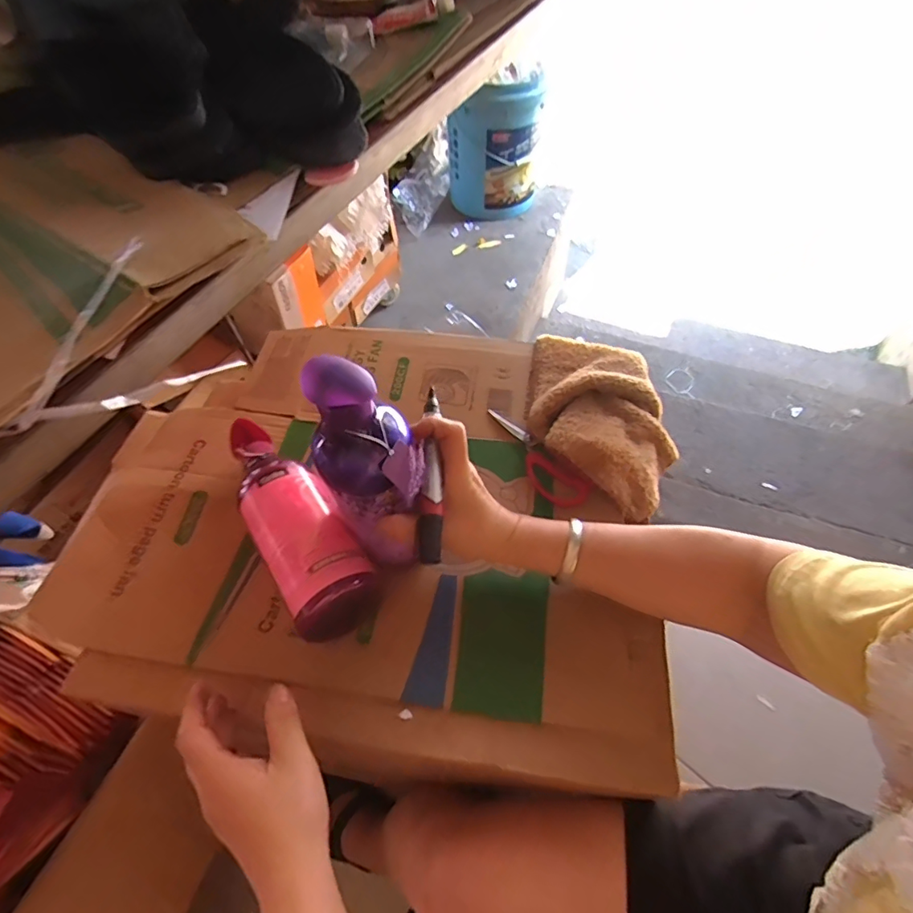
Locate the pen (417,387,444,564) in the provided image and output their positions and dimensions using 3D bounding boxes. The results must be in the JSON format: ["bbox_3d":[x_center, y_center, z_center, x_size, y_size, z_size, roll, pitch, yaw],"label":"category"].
[{"bbox_3d":[-0.021,0.009,0.415,0.016,0.022,0.147,-1,67,2],"label":"pen"}]

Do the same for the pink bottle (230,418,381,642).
[{"bbox_3d":[-0.147,0.058,0.479,0.079,0.068,0.234,-30,60,-16],"label":"pink bottle"}]

